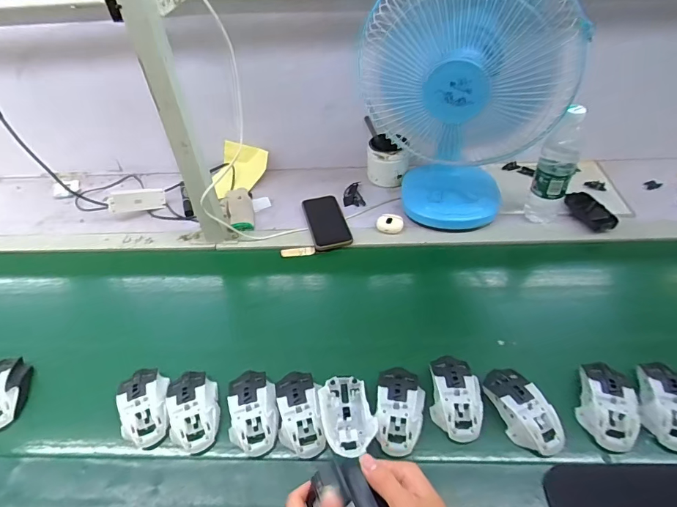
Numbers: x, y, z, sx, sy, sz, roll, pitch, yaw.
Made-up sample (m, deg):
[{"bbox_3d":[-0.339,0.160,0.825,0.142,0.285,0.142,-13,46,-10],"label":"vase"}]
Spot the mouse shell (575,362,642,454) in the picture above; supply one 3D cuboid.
[{"bbox_3d":[0.362,0.194,0.545,0.072,0.042,0.124,11,45,16],"label":"mouse shell"}]

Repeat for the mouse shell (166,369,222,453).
[{"bbox_3d":[-0.200,0.212,0.562,0.064,0.032,0.109,-14,44,-10],"label":"mouse shell"}]

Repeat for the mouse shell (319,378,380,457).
[{"bbox_3d":[0.012,0.213,0.538,0.065,0.035,0.111,-12,43,-8],"label":"mouse shell"}]

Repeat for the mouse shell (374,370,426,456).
[{"bbox_3d":[0.083,0.202,0.547,0.061,0.033,0.119,4,44,9],"label":"mouse shell"}]

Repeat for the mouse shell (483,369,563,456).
[{"bbox_3d":[0.242,0.204,0.540,0.060,0.035,0.114,-21,45,-17],"label":"mouse shell"}]

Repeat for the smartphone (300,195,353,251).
[{"bbox_3d":[-0.024,-0.067,0.846,0.077,0.015,0.159,-12,44,-8],"label":"smartphone"}]

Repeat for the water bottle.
[{"bbox_3d":[0.406,-0.160,0.766,0.063,0.240,0.080,21,49,25],"label":"water bottle"}]

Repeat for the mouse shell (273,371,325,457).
[{"bbox_3d":[-0.053,0.212,0.550,0.057,0.034,0.107,-9,43,-5],"label":"mouse shell"}]

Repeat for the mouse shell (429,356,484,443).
[{"bbox_3d":[0.160,0.191,0.557,0.064,0.036,0.112,3,43,8],"label":"mouse shell"}]

